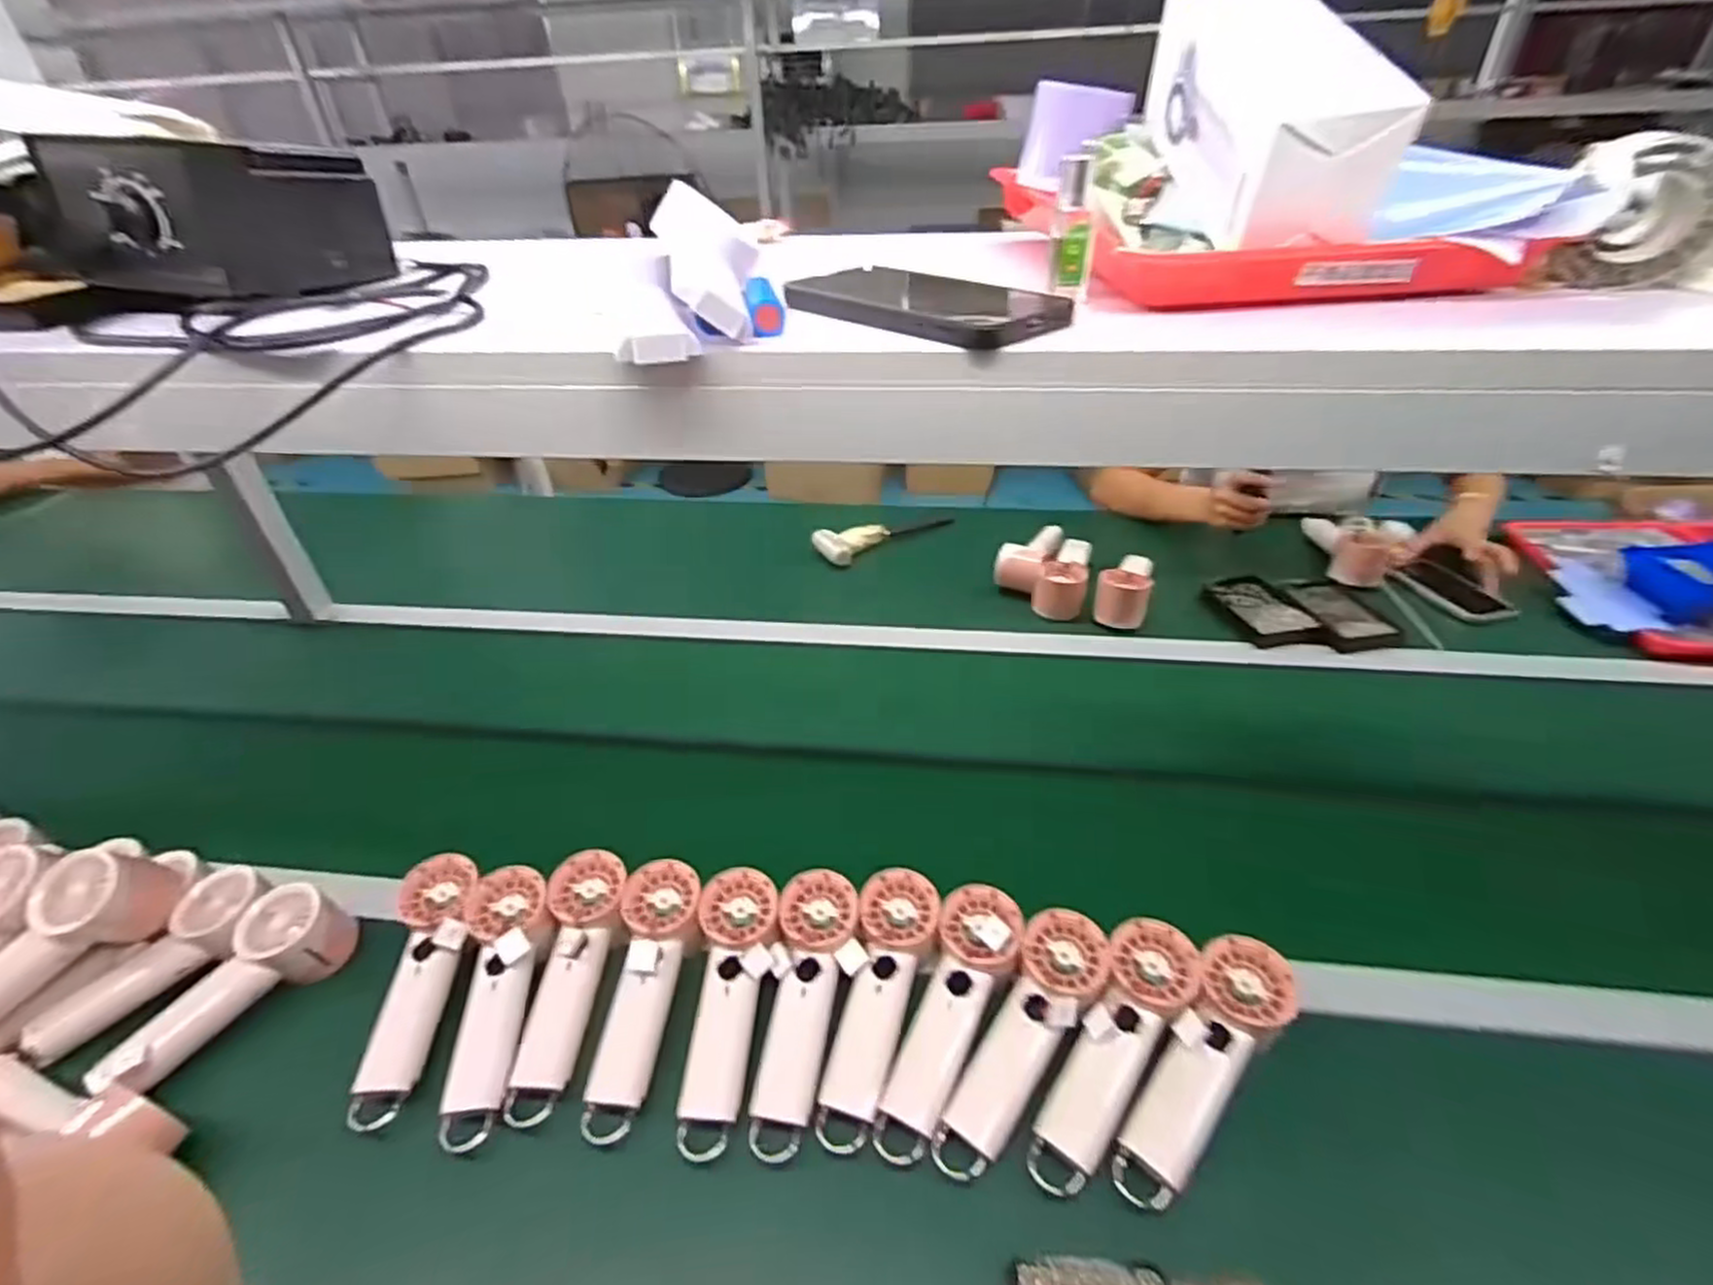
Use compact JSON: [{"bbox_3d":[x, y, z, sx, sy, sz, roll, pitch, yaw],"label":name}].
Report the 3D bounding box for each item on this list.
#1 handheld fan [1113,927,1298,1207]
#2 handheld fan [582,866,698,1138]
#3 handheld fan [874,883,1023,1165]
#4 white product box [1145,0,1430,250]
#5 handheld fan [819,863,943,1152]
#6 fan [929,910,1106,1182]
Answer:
[{"bbox_3d":[0.241,0.291,0.496,0.058,0.047,0.183,28,47,35],"label":"handheld fan"},{"bbox_3d":[-0.165,0.263,0.552,0.059,0.029,0.193,0,52,5],"label":"handheld fan"},{"bbox_3d":[0.072,0.270,0.527,0.060,0.041,0.189,12,40,20],"label":"handheld fan"},{"bbox_3d":[0.209,-0.283,0.395,0.063,0.090,0.185,-6,58,-3],"label":"white product box"},{"bbox_3d":[0.020,0.263,0.538,0.061,0.039,0.191,6,38,12],"label":"handheld fan"},{"bbox_3d":[0.123,0.280,0.512,0.059,0.040,0.186,19,43,27],"label":"fan"}]

